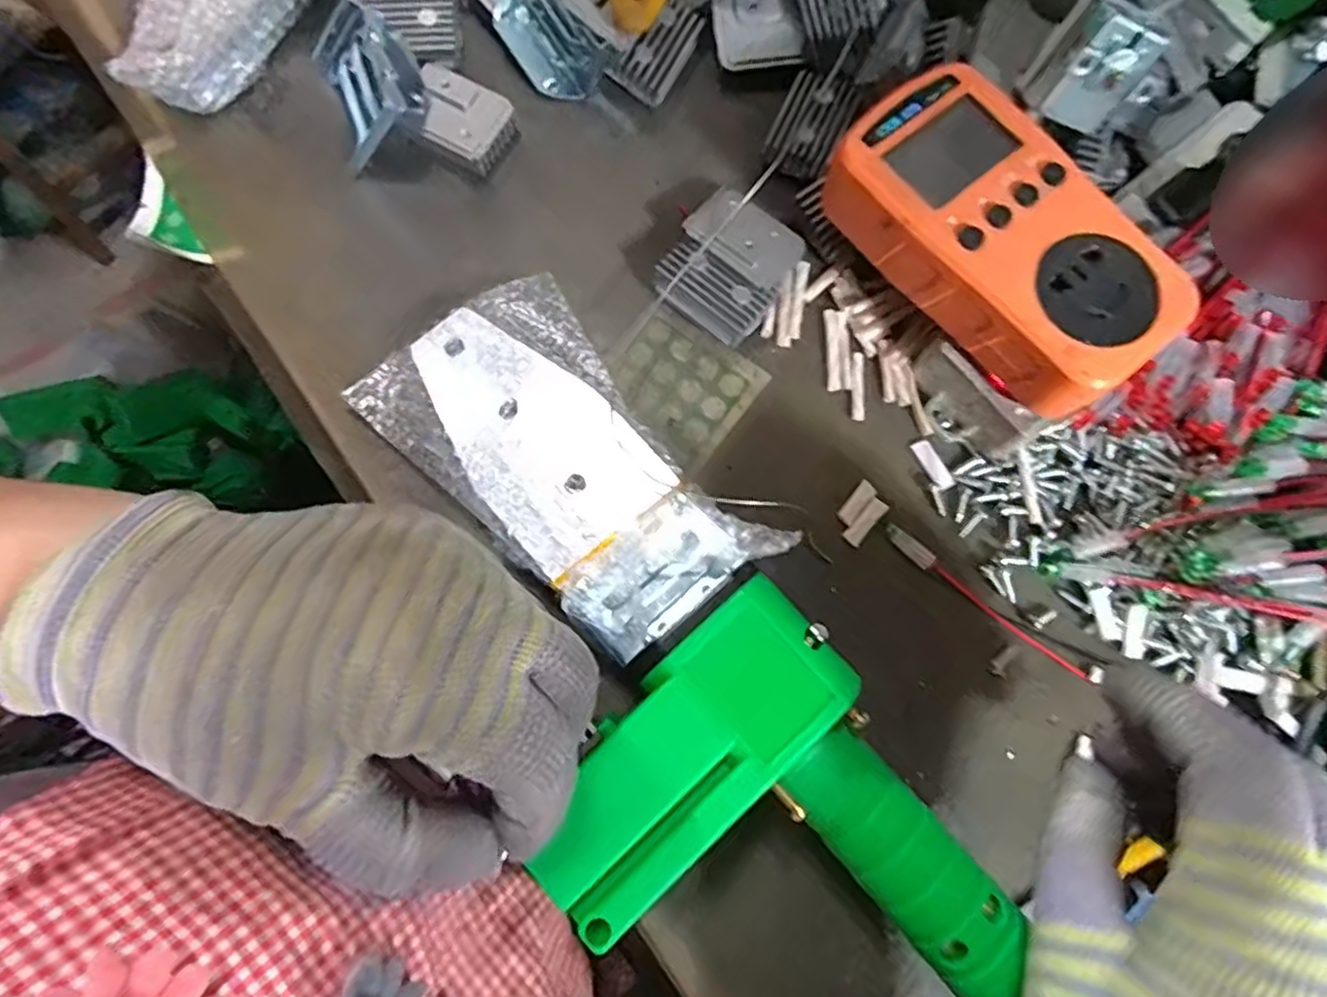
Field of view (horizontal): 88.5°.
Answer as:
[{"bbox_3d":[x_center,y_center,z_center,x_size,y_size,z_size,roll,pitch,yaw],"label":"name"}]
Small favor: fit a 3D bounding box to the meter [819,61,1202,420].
[{"bbox_3d":[0.122,-0.094,0.245,0.067,0.032,0.125,-40,82,-8],"label":"meter"}]

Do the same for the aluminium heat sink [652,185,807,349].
[{"bbox_3d":[0.027,-0.097,0.288,0.046,0.022,0.057,33,80,5],"label":"aluminium heat sink"}]

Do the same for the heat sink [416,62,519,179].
[{"bbox_3d":[-0.090,-0.164,0.298,0.045,0.015,0.033,30,80,4],"label":"heat sink"}]

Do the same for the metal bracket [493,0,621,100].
[{"bbox_3d":[-0.051,-0.205,0.295,0.028,0.032,0.067,-34,82,-7],"label":"metal bracket"}]

